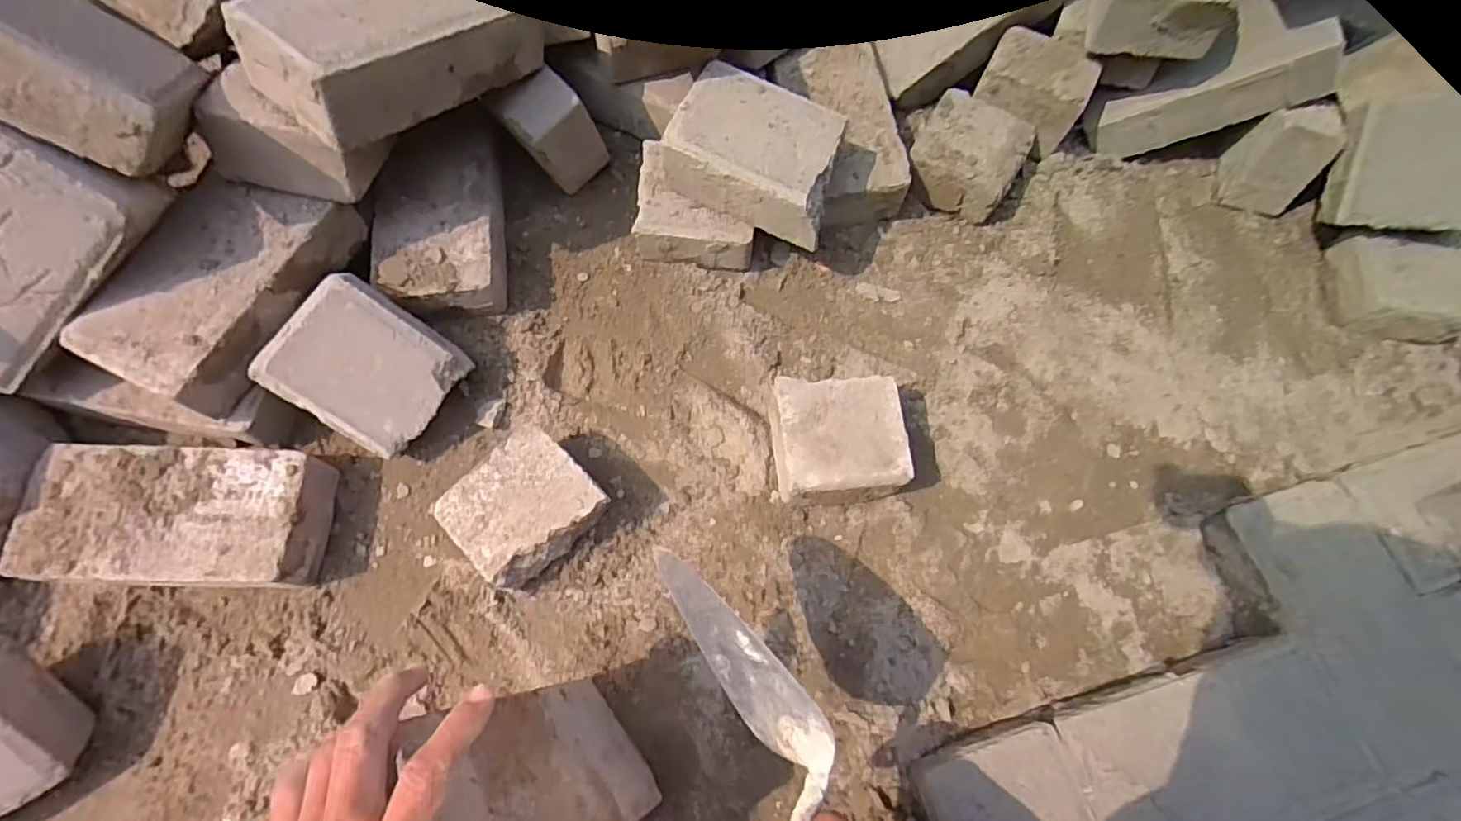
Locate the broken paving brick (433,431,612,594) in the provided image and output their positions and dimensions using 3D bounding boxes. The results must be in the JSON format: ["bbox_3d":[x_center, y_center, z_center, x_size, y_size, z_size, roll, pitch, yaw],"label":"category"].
[{"bbox_3d":[-0.168,0.082,0.533,0.096,0.060,0.112,42,75,11],"label":"broken paving brick"}]

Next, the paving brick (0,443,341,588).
[{"bbox_3d":[-0.454,0.090,0.530,0.212,0.051,0.112,1,71,-1],"label":"paving brick"}]

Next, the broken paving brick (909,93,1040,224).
[{"bbox_3d":[0.248,-0.266,0.681,0.110,0.060,0.111,31,73,8],"label":"broken paving brick"}]

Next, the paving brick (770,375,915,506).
[{"bbox_3d":[0.092,0.028,0.568,0.112,0.064,0.101,-2,71,-3],"label":"paving brick"}]

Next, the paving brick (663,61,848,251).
[{"bbox_3d":[0.024,-0.237,0.595,0.158,0.067,0.109,22,72,5],"label":"paving brick"}]

